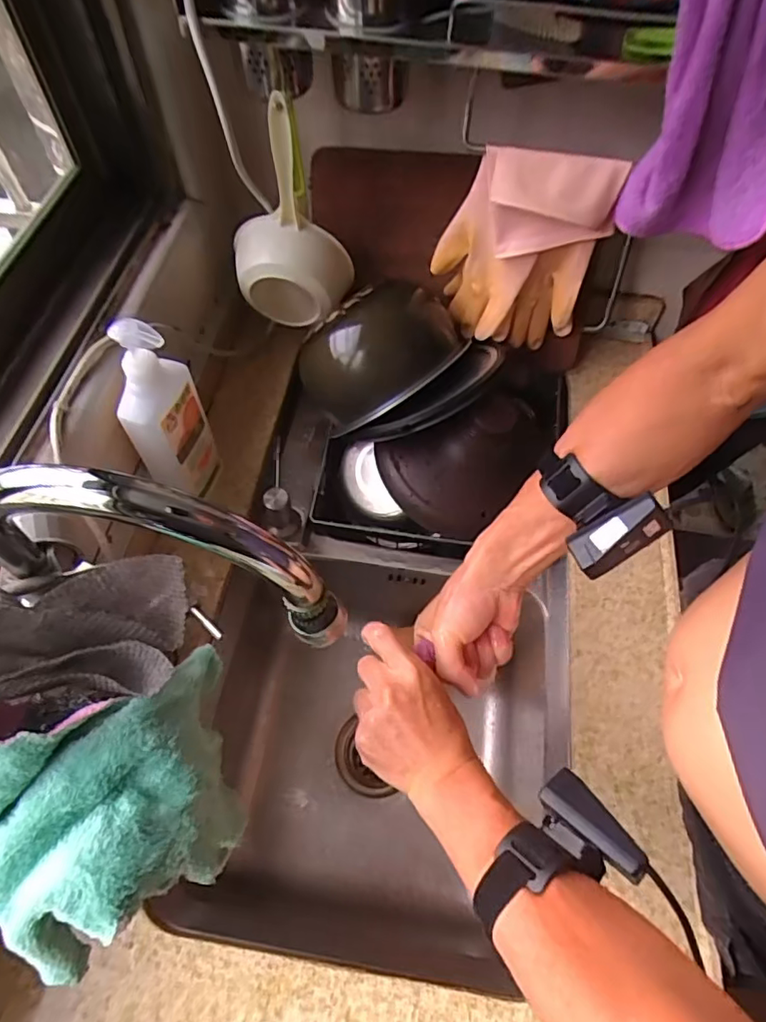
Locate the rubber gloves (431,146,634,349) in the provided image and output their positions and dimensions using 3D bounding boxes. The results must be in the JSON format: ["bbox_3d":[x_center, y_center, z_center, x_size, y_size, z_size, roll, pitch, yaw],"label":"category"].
[{"bbox_3d":[0.143,-0.273,0.615,0.160,0.218,0.066,15,61,7],"label":"rubber gloves"}]

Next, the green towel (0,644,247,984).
[{"bbox_3d":[-0.152,0.166,0.327,0.144,0.117,0.117,-29,65,-17],"label":"green towel"}]

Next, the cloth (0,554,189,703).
[{"bbox_3d":[-0.182,0.061,0.315,0.125,0.087,0.078,-8,61,-6],"label":"cloth"}]

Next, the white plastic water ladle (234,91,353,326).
[{"bbox_3d":[-0.106,-0.311,0.624,0.126,0.229,0.062,6,60,2],"label":"white plastic water ladle"}]

